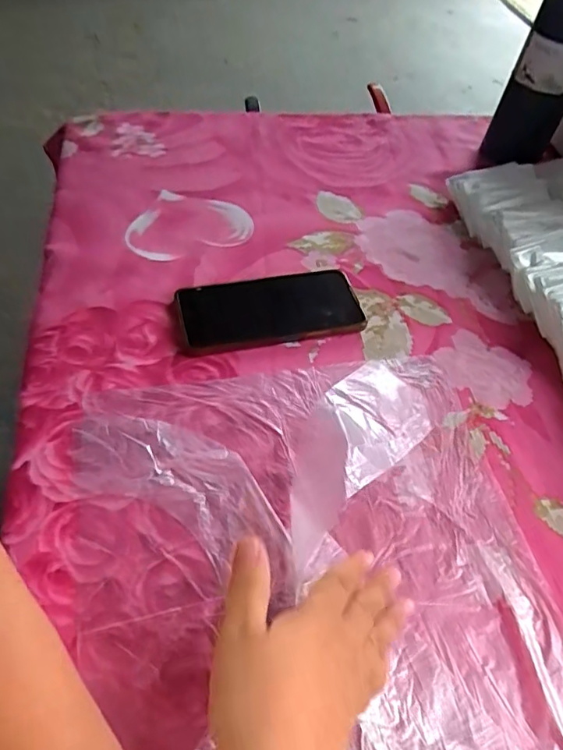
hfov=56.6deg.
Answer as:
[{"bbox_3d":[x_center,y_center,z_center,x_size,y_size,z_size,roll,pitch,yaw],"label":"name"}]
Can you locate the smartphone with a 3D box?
[{"bbox_3d":[-0.011,-0.061,0.467,0.157,0.014,0.079,-9,53,-13],"label":"smartphone"}]

